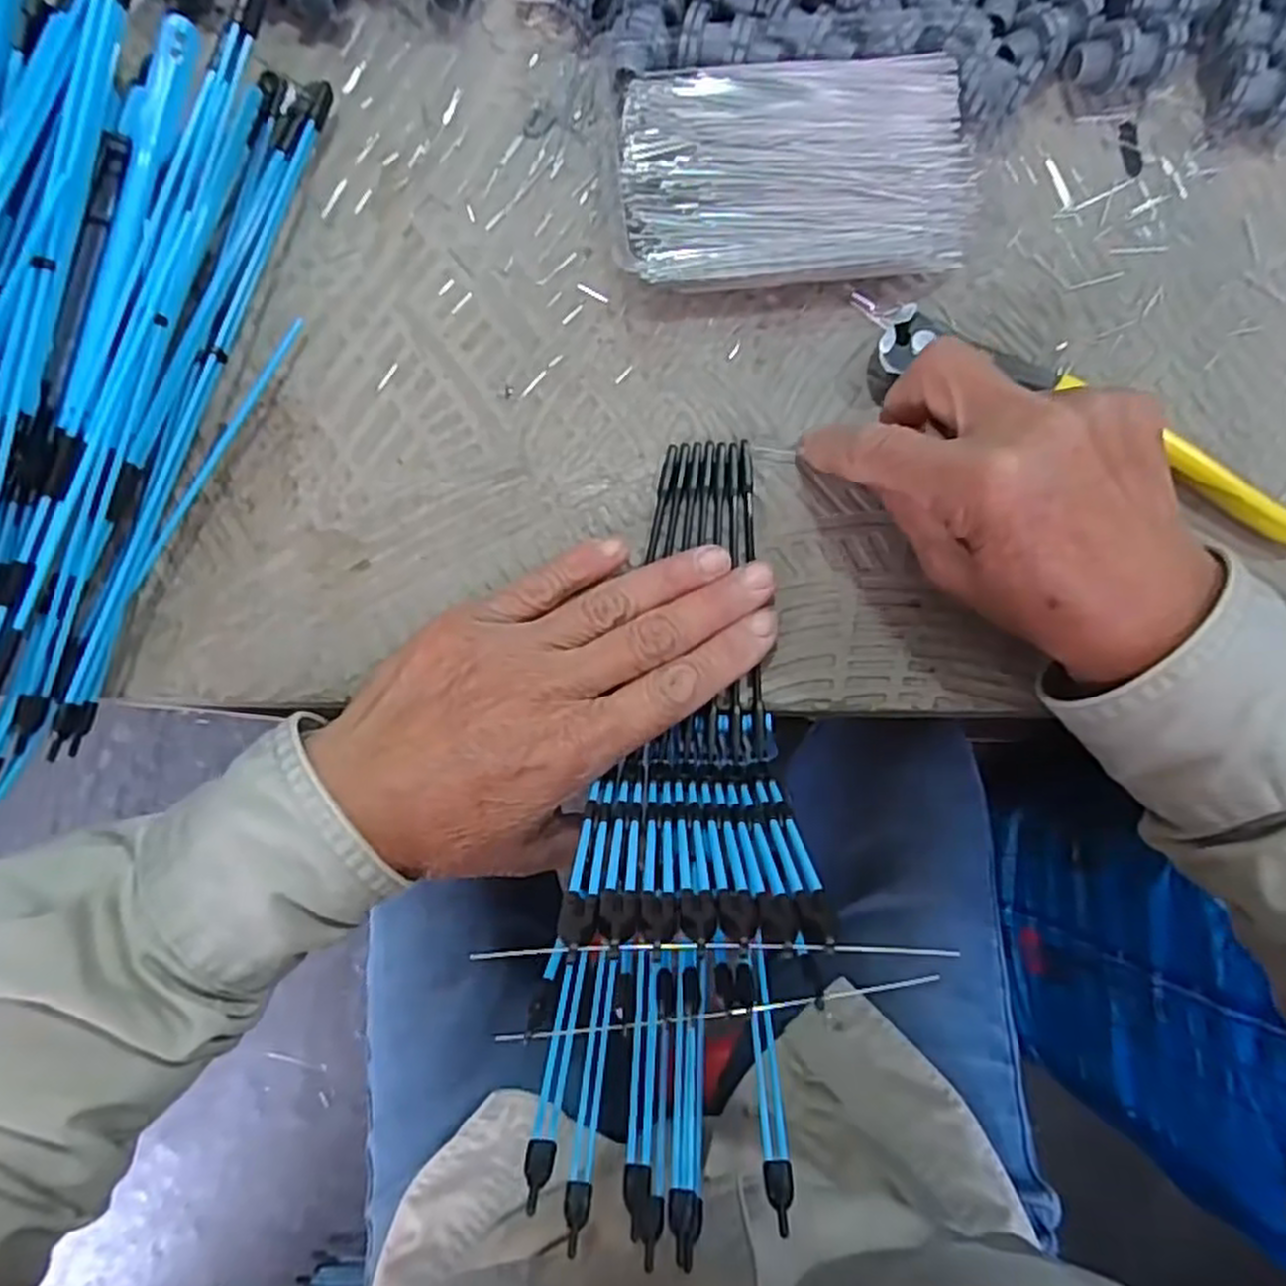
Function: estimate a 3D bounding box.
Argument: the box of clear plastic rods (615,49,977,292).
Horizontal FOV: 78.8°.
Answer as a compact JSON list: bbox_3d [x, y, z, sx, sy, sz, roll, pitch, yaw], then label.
[{"bbox_3d":[0.058,-0.178,0.297,0.133,0.022,0.074,-4,81,-1],"label":"box of clear plastic rods"}]

